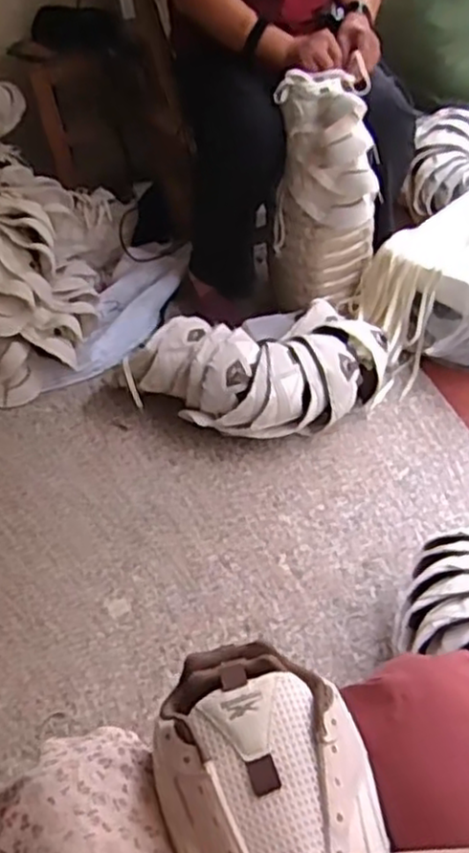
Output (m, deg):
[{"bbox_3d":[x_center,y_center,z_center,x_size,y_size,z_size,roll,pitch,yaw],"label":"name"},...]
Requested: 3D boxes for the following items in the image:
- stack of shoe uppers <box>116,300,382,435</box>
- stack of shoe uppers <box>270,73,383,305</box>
[{"bbox_3d":[0.048,-0.085,1.251,0.418,0.155,0.236,-18,43,-11],"label":"stack of shoe uppers"},{"bbox_3d":[0.159,-0.426,1.321,0.195,0.348,0.163,-2,43,7],"label":"stack of shoe uppers"}]

